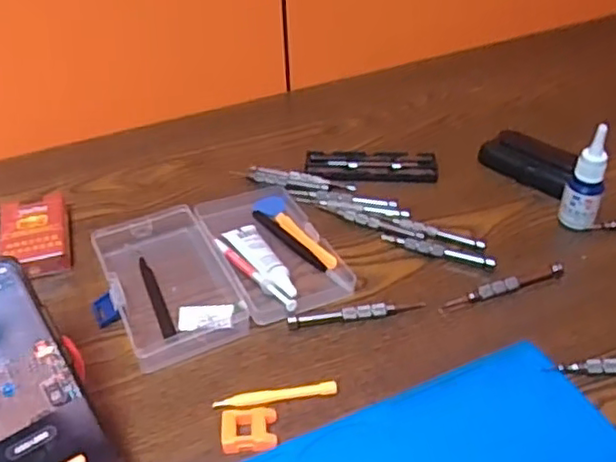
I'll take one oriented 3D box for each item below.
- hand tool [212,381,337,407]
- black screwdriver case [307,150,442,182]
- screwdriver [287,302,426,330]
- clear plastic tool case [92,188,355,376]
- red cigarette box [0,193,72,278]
[{"bbox_3d":[-0.021,0.112,0.437,0.081,0.008,0.011,-9,40,-8],"label":"hand tool"},{"bbox_3d":[0.062,-0.065,0.640,0.126,0.009,0.045,0,40,3],"label":"black screwdriver case"},{"bbox_3d":[0.036,0.061,0.490,0.102,0.011,0.011,-7,40,-6],"label":"screwdriver"},{"bbox_3d":[-0.072,0.024,0.533,0.174,0.022,0.155,-20,43,-19],"label":"clear plastic tool case"},{"bbox_3d":[-0.233,0.008,0.558,0.054,0.026,0.090,-12,41,-11],"label":"red cigarette box"}]

